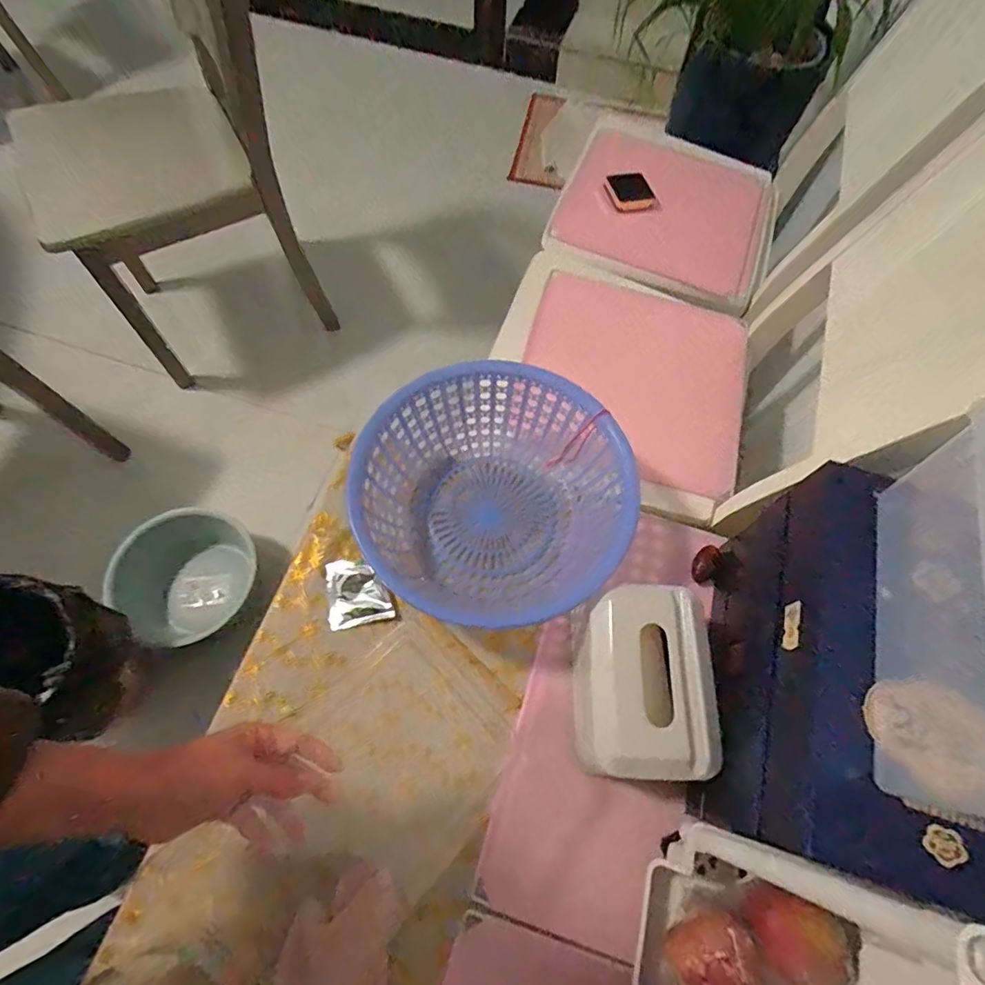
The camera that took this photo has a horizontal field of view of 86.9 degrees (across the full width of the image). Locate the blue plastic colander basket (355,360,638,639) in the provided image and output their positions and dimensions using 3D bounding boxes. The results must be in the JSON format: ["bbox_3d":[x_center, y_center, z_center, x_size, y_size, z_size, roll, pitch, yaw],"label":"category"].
[{"bbox_3d":[0.005,0.001,0.622,0.301,0.109,0.284,30,66,12],"label":"blue plastic colander basket"}]

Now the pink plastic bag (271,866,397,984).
[{"bbox_3d":[-0.140,0.425,0.457,0.092,0.027,0.147,5,64,0],"label":"pink plastic bag"}]

